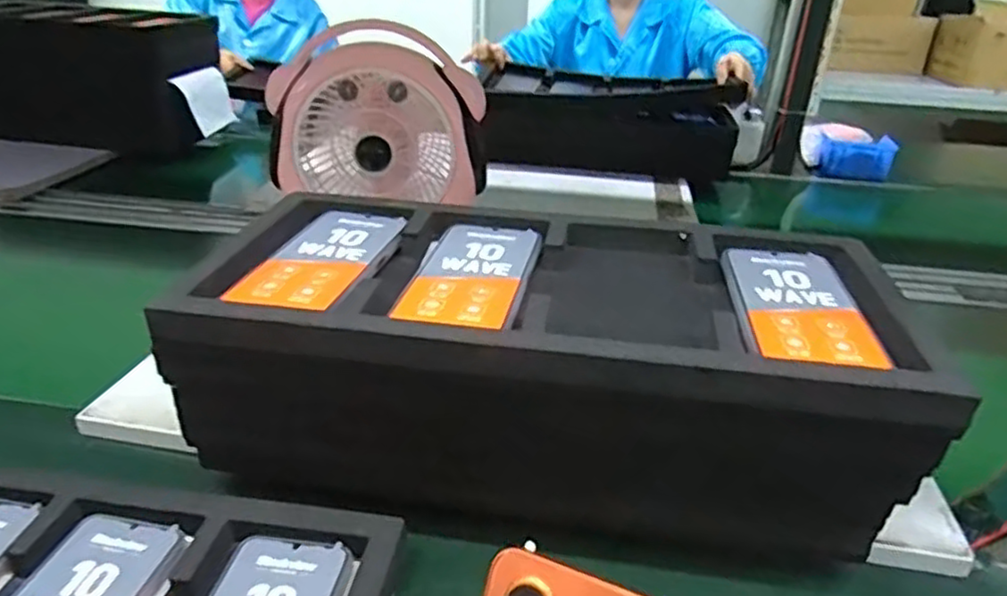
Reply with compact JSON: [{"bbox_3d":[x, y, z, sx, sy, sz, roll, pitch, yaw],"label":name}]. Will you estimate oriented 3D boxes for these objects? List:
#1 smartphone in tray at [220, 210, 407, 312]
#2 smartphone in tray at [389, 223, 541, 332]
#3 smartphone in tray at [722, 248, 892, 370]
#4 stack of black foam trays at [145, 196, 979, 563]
[{"bbox_3d":[-0.137,-0.032,0.511,0.077,0.007,0.156,10,30,14],"label":"smartphone in tray"},{"bbox_3d":[-0.022,-0.020,0.498,0.082,0.005,0.157,7,30,10],"label":"smartphone in tray"},{"bbox_3d":[0.199,0.001,0.467,0.081,0.005,0.153,4,30,6],"label":"smartphone in tray"},{"bbox_3d":[0.025,0.048,0.516,0.474,0.162,0.218,6,30,7],"label":"stack of black foam trays"}]

